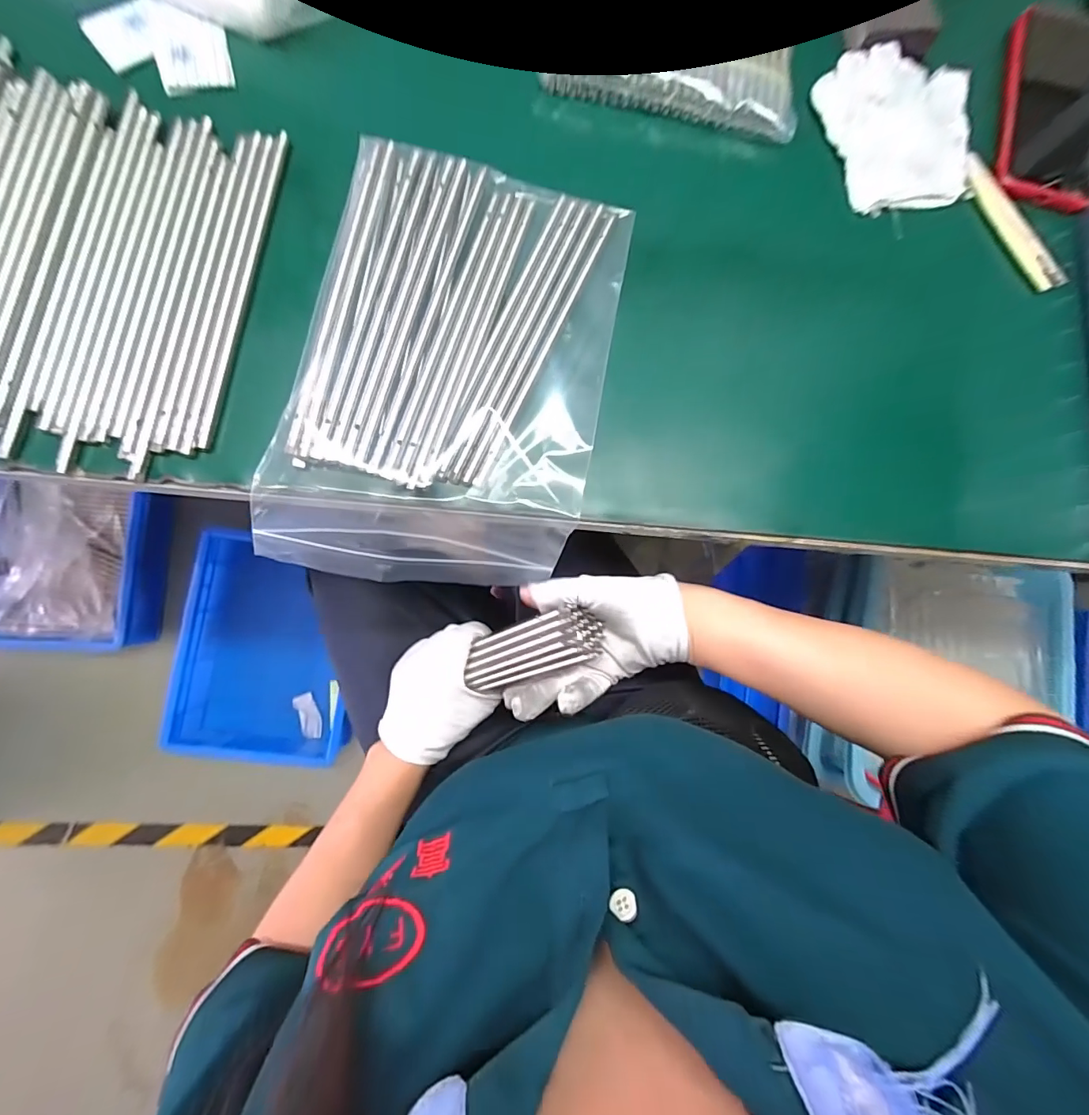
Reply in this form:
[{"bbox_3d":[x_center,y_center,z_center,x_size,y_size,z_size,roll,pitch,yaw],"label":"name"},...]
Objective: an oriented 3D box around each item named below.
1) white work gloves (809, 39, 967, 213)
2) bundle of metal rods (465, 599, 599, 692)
[{"bbox_3d":[0.268,-0.326,0.364,0.111,0.010,0.122,-10,86,-6],"label":"white work gloves"},{"bbox_3d":[-0.015,0.072,0.378,0.045,0.120,0.042,-25,87,-51],"label":"bundle of metal rods"}]

